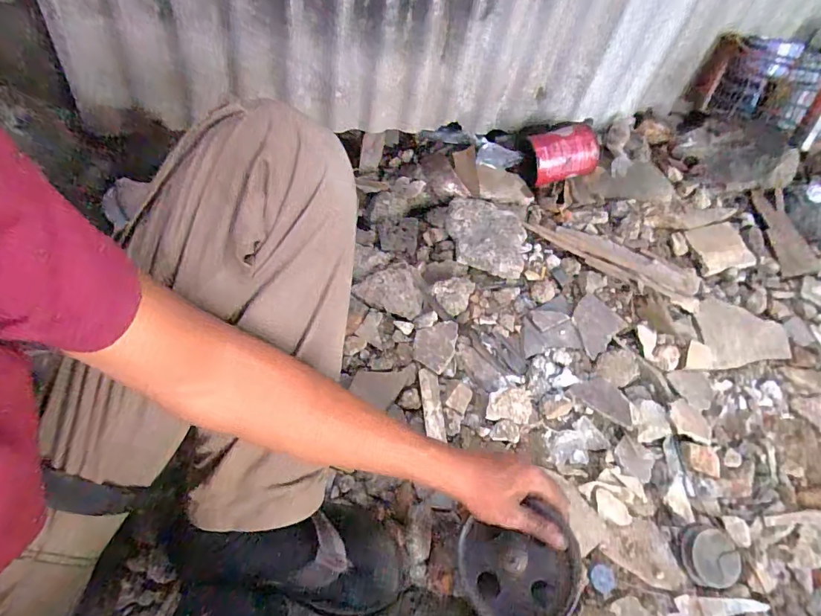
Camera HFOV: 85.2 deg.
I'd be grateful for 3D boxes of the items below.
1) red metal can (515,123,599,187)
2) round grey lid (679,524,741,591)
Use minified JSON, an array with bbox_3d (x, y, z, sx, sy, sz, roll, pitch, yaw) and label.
[{"bbox_3d":[0.291,-0.310,0.891,0.144,0.100,0.087,-8,38,6],"label":"red metal can"},{"bbox_3d":[0.393,0.325,0.588,0.070,0.033,0.072,1,58,-2],"label":"round grey lid"}]

